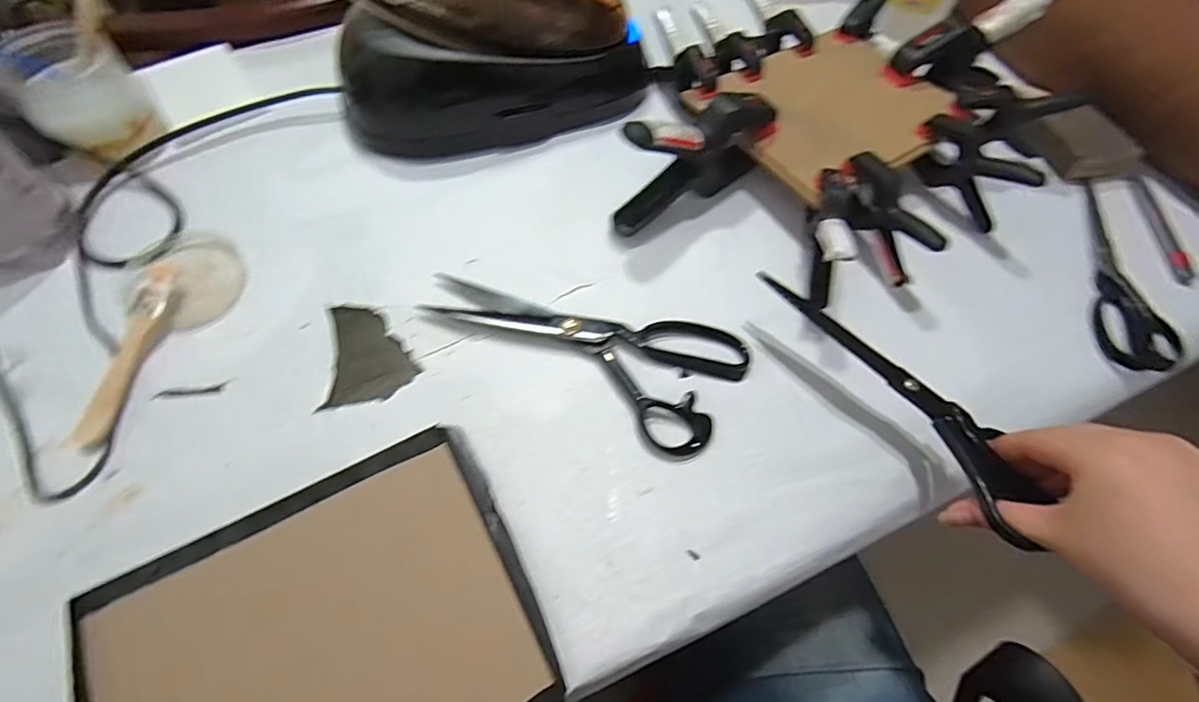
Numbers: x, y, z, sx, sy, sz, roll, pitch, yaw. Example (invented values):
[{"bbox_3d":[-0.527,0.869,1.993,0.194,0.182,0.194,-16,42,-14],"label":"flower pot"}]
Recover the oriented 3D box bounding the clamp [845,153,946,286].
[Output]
[{"bbox_3d":[0.232,-0.108,0.447,0.022,0.067,0.099,-28,66,-17],"label":"clamp"}]

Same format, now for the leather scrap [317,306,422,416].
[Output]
[{"bbox_3d":[-0.187,0.001,0.422,0.067,0.004,0.089,-28,66,-17],"label":"leather scrap"}]

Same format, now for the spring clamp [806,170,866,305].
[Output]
[{"bbox_3d":[0.183,-0.093,0.440,0.033,0.081,0.110,17,61,6],"label":"spring clamp"}]

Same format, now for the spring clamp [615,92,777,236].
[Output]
[{"bbox_3d":[0.084,-0.167,0.463,0.149,0.091,0.034,-33,67,-19],"label":"spring clamp"}]

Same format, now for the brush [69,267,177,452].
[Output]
[{"bbox_3d":[-0.333,-0.001,0.389,0.019,0.009,0.138,16,66,-24],"label":"brush"}]

